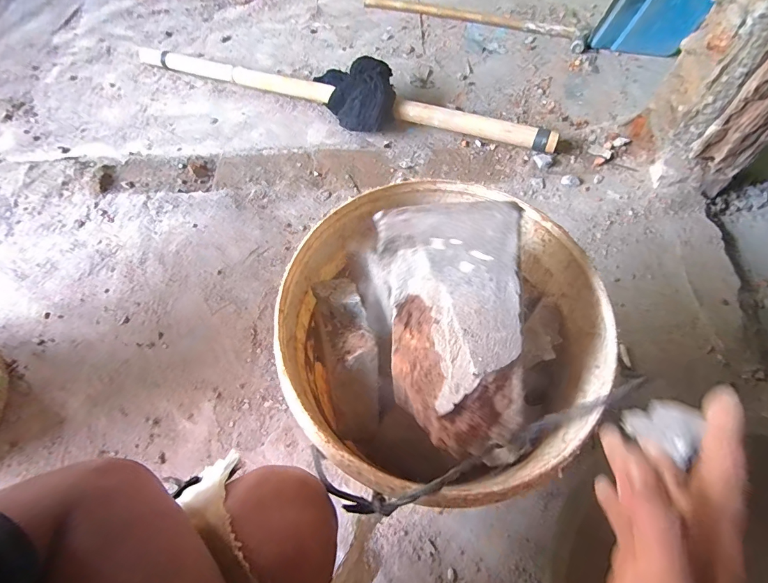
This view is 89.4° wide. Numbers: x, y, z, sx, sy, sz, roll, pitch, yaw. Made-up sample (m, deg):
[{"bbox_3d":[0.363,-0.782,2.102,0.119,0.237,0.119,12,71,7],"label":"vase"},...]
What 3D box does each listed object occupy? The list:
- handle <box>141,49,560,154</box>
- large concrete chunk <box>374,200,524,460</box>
[{"bbox_3d":[-0.141,-0.494,0.962,1.109,0.098,0.131,17,66,10],"label":"handle"},{"bbox_3d":[0.066,0.033,0.364,0.121,0.091,0.216,-2,87,20],"label":"large concrete chunk"}]

